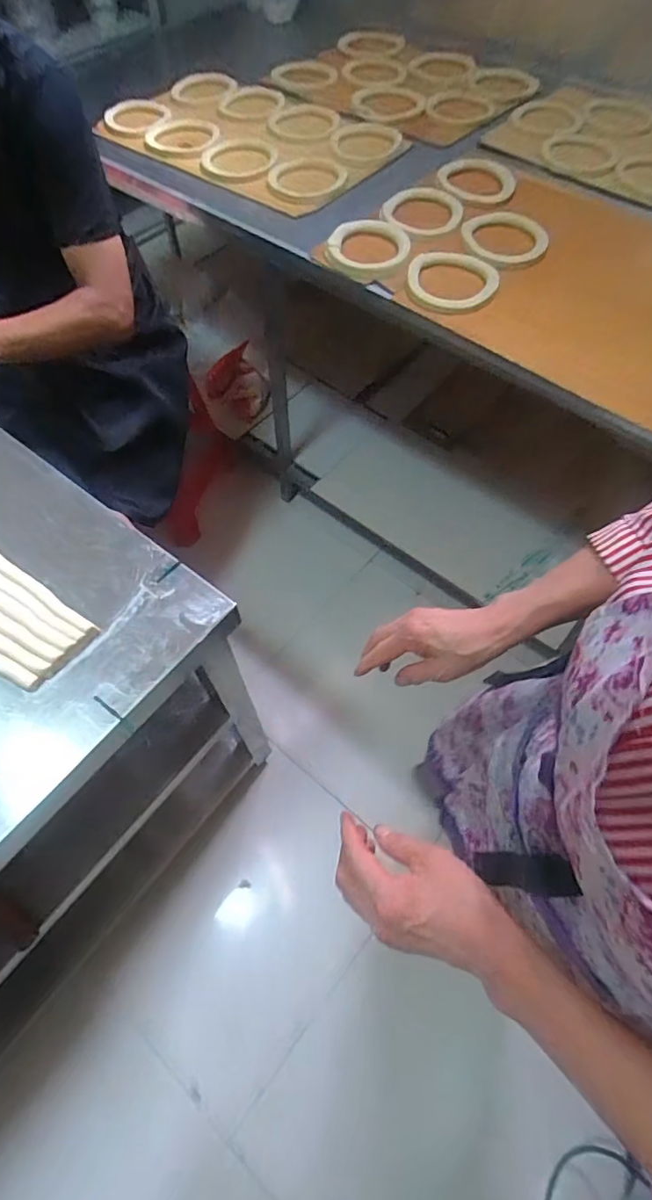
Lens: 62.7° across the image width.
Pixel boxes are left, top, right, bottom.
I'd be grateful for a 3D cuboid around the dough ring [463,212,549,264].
[{"bbox_3d":[0.340,-0.682,0.999,0.148,0.020,0.161,1,60,-1],"label":"dough ring"}]

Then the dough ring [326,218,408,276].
[{"bbox_3d":[0.076,-0.644,0.978,0.144,0.028,0.176,4,60,1],"label":"dough ring"}]

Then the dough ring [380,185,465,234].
[{"bbox_3d":[0.183,-0.740,1.015,0.150,0.019,0.149,1,60,-1],"label":"dough ring"}]

